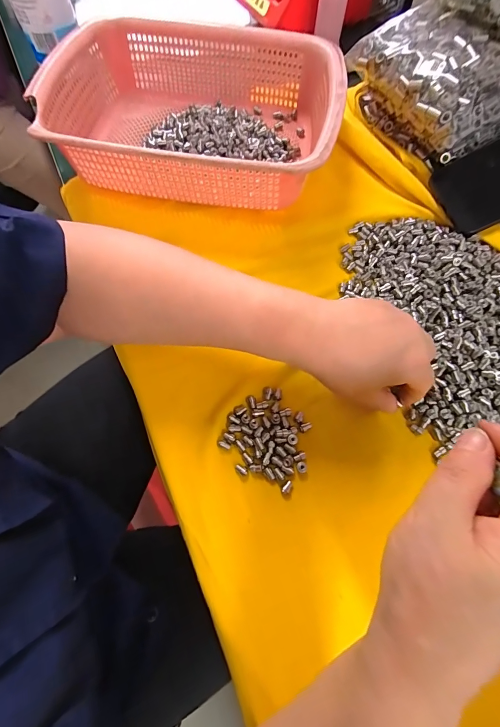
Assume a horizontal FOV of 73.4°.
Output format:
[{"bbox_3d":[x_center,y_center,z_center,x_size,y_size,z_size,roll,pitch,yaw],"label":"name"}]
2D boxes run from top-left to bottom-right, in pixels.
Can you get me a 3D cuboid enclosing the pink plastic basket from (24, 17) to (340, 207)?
[{"bbox_3d":[-0.055,-0.267,0.358,0.284,0.076,0.214,7,69,4],"label":"pink plastic basket"}]

